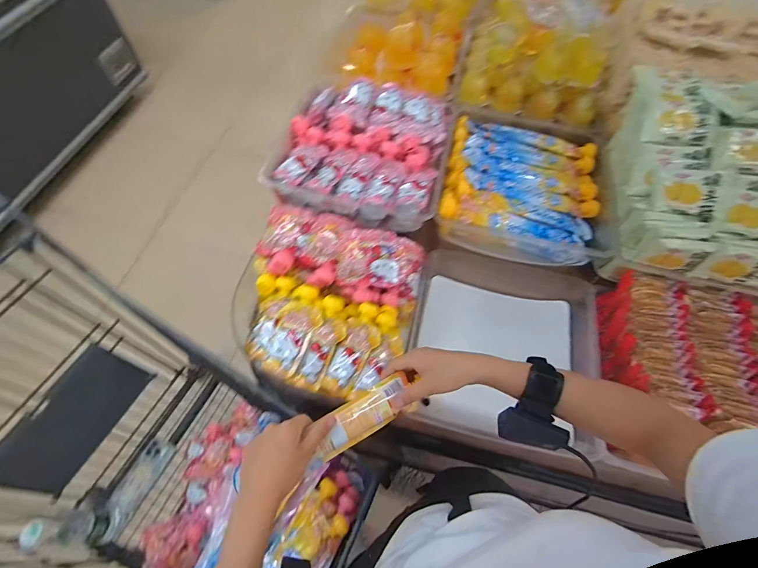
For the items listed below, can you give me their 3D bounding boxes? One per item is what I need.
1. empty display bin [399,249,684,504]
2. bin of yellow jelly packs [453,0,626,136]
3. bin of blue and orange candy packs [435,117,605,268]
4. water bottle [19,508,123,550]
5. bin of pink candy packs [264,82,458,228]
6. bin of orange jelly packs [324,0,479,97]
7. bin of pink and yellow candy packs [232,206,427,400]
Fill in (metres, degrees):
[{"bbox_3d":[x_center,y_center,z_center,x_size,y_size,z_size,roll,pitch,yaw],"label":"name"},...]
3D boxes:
[{"bbox_3d":[0.212,0.108,0.627,0.304,0.104,0.318,13,62,4],"label":"empty display bin"},{"bbox_3d":[0.348,-0.543,0.747,0.290,0.161,0.427,14,62,5],"label":"bin of yellow jelly packs"},{"bbox_3d":[0.266,-0.186,0.665,0.283,0.087,0.279,13,62,4],"label":"bin of blue and orange candy packs"},{"bbox_3d":[-0.597,0.473,0.687,0.082,0.214,0.064,-2,62,-4],"label":"water bottle"},{"bbox_3d":[-0.028,-0.248,0.665,0.291,0.090,0.279,15,62,5],"label":"bin of pink candy packs"},{"bbox_3d":[0.080,-0.651,0.852,0.280,0.153,0.506,16,62,6],"label":"bin of orange jelly packs"},{"bbox_3d":[-0.089,0.029,0.597,0.299,0.104,0.278,14,62,5],"label":"bin of pink and yellow candy packs"}]

